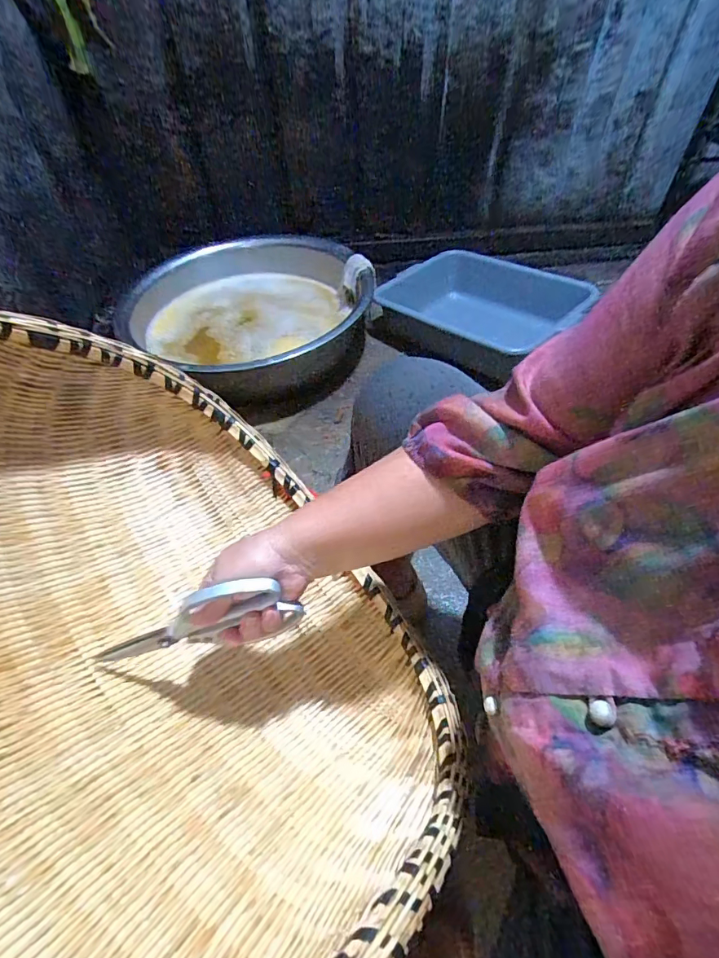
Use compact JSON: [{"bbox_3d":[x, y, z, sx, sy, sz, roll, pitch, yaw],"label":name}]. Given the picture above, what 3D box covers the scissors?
[{"bbox_3d":[-0.149,0.138,0.418,0.195,0.099,0.012,-24,50,15],"label":"scissors"}]

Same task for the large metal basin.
[{"bbox_3d":[-0.292,-0.514,1.332,0.652,0.190,0.720,-35,59,-25],"label":"large metal basin"}]

